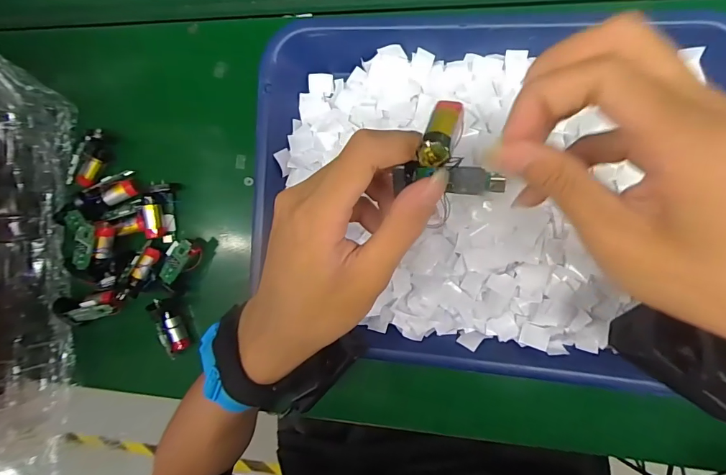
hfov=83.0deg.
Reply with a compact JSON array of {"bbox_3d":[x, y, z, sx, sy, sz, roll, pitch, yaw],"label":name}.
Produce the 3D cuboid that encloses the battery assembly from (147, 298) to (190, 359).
[{"bbox_3d":[-0.168,0.078,0.360,0.019,0.024,0.050,-18,90,9],"label":"battery assembly"}]

